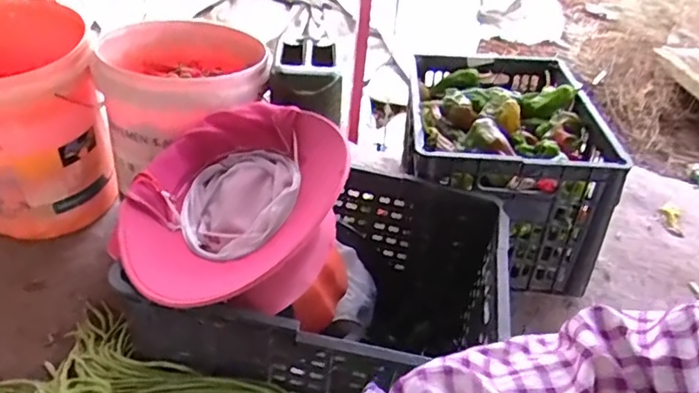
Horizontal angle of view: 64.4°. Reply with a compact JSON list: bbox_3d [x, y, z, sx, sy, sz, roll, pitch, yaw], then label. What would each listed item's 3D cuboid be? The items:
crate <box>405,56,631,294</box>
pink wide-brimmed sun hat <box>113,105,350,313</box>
[{"bbox_3d":[0.310,-0.105,1.223,0.378,0.280,0.581,5,40,-1],"label":"crate"},{"bbox_3d":[-0.154,0.004,0.737,0.276,0.128,0.319,10,40,5],"label":"pink wide-brimmed sun hat"}]

